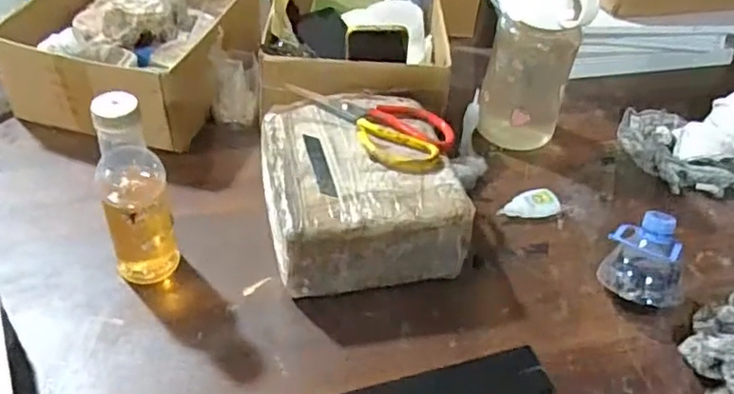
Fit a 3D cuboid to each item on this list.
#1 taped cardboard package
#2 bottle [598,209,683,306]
[{"bbox_3d":[-0.015,-0.006,0.722,0.194,0.108,0.217,-7,43,-15],"label":"taped cardboard package"},{"bbox_3d":[0.298,0.075,0.677,0.071,0.094,0.079,-9,44,-17],"label":"bottle"}]

